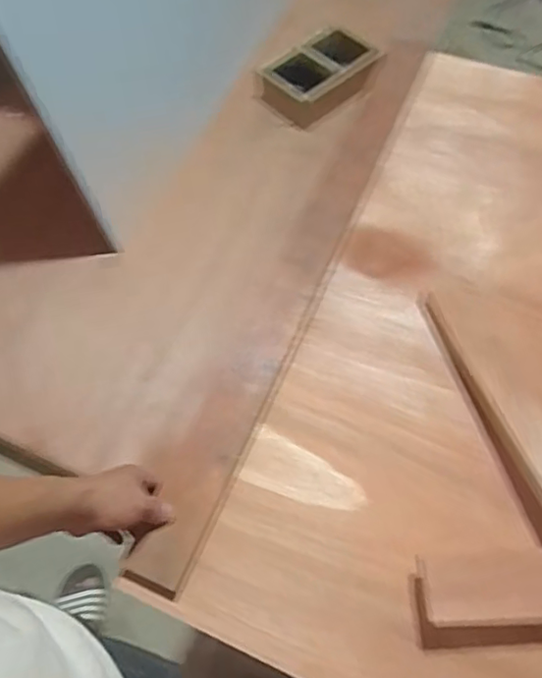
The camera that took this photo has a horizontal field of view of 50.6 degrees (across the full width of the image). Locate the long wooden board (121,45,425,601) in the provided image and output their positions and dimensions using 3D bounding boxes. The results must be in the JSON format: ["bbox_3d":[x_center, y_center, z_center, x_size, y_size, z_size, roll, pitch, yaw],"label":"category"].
[{"bbox_3d":[0.056,-0.121,0.828,0.074,0.028,0.960,20,65,12],"label":"long wooden board"}]

